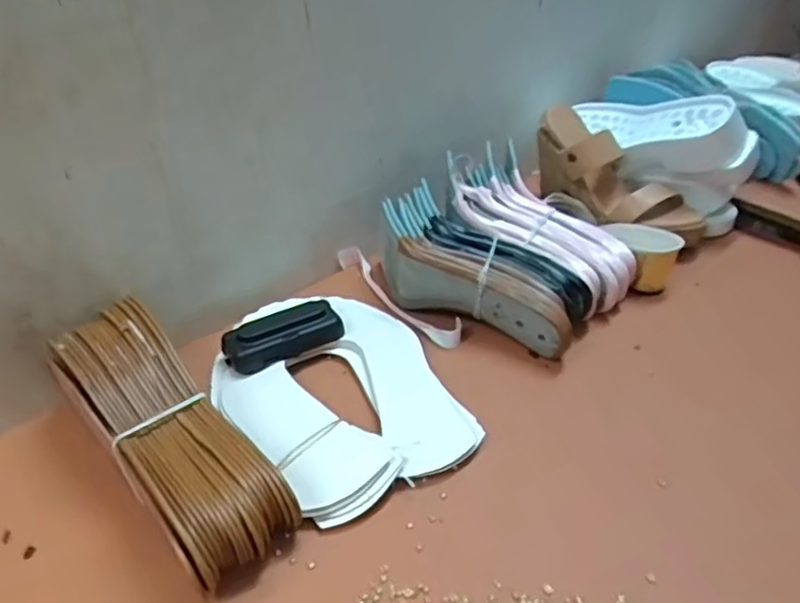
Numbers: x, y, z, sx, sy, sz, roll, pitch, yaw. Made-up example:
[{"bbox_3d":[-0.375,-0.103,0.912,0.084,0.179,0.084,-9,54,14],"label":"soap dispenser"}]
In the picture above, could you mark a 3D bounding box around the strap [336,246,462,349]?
[{"bbox_3d":[-0.005,-0.008,0.680,0.035,0.020,0.194,-24,41,-30],"label":"strap"}]

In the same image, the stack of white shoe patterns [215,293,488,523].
[{"bbox_3d":[-0.052,0.078,0.551,0.182,0.032,0.224,-20,39,-25],"label":"stack of white shoe patterns"}]

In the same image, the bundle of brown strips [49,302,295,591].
[{"bbox_3d":[-0.174,0.099,0.470,0.080,0.090,0.235,-28,44,-34],"label":"bundle of brown strips"}]

